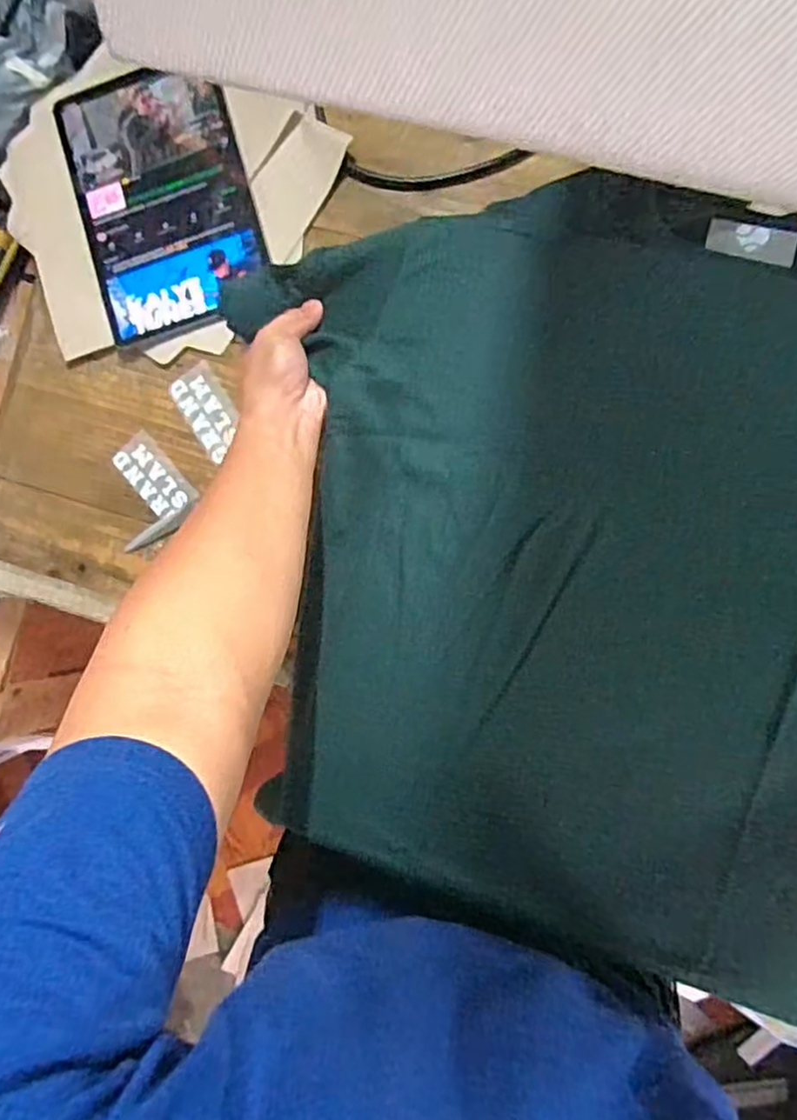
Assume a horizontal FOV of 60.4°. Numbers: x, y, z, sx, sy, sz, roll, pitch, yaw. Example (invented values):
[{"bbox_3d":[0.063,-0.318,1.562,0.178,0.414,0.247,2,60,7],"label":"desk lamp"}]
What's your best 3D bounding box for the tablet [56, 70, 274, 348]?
[{"bbox_3d":[-0.216,-0.336,0.635,0.158,0.015,0.244,-16,85,5],"label":"tablet"}]

